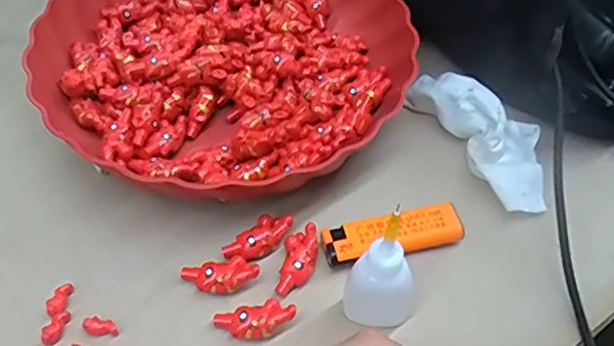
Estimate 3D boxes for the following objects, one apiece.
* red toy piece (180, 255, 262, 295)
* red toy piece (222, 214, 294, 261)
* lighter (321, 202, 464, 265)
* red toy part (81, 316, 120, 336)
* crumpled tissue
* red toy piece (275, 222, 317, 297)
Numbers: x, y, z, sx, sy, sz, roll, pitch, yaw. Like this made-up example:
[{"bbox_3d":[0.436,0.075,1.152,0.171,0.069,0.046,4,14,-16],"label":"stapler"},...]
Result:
[{"bbox_3d":[-0.047,0.056,0.323,0.040,0.012,0.019,-9,53,-10],"label":"red toy piece"},{"bbox_3d":[-0.027,0.037,0.339,0.040,0.010,0.019,-34,61,-26],"label":"red toy piece"},{"bbox_3d":[0.050,0.036,0.345,0.076,0.017,0.024,-10,53,-11],"label":"lighter"},{"bbox_3d":[-0.107,0.079,0.307,0.018,0.004,0.009,4,52,0],"label":"red toy part"},{"bbox_3d":[0.114,-0.029,0.387,0.041,0.032,0.120,-26,57,-21],"label":"crumpled tissue"},{"bbox_3d":[-0.005,0.048,0.333,0.017,0.010,0.042,9,52,4],"label":"red toy piece"}]

